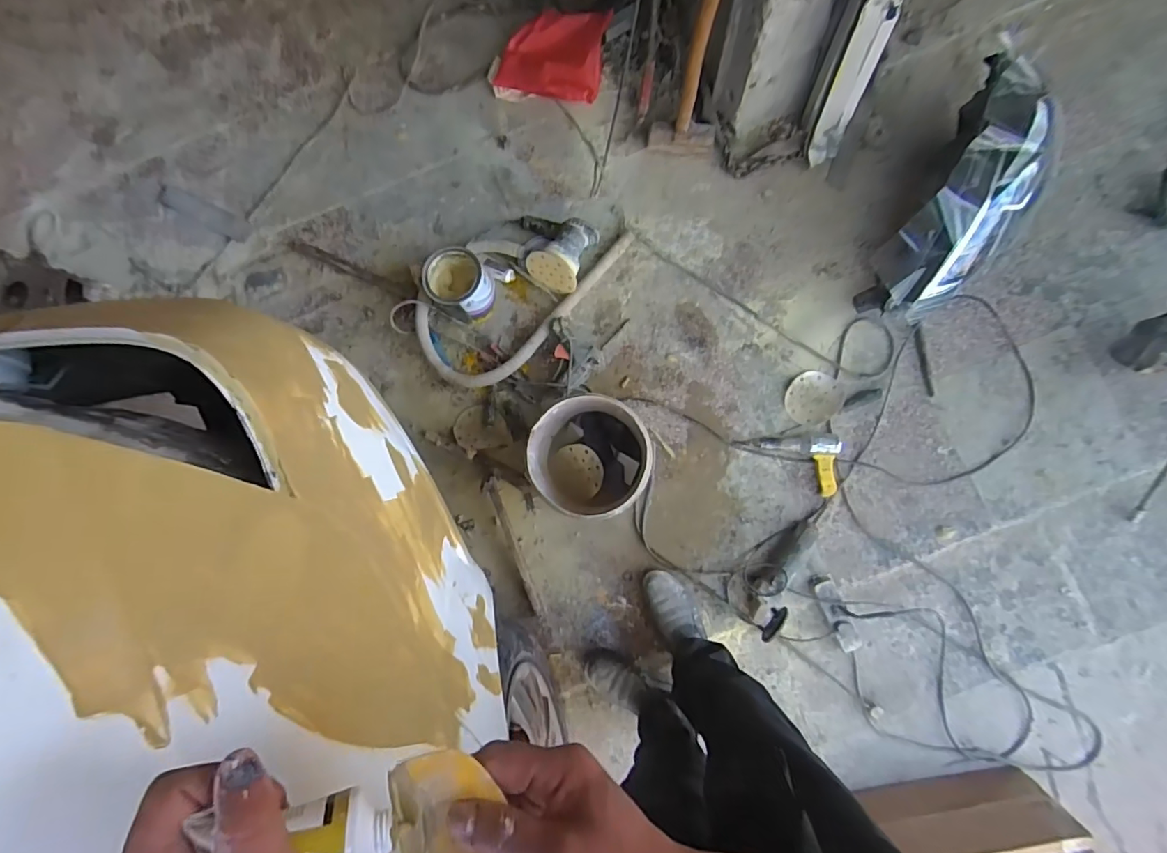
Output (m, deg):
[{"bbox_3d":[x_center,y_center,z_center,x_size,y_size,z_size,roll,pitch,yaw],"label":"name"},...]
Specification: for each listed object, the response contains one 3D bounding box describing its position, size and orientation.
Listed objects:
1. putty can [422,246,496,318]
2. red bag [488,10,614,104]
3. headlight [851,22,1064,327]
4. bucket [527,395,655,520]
[{"bbox_3d":[-0.320,-0.366,1.311,0.158,0.132,0.145,18,85,7],"label":"putty can"},{"bbox_3d":[-0.091,-1.047,1.411,0.315,0.108,0.255,16,84,7],"label":"red bag"},{"bbox_3d":[0.945,-0.537,1.200,0.293,0.227,0.619,28,86,8],"label":"headlight"},{"bbox_3d":[0.018,0.077,1.155,0.256,0.209,0.249,-1,83,5],"label":"bucket"}]

